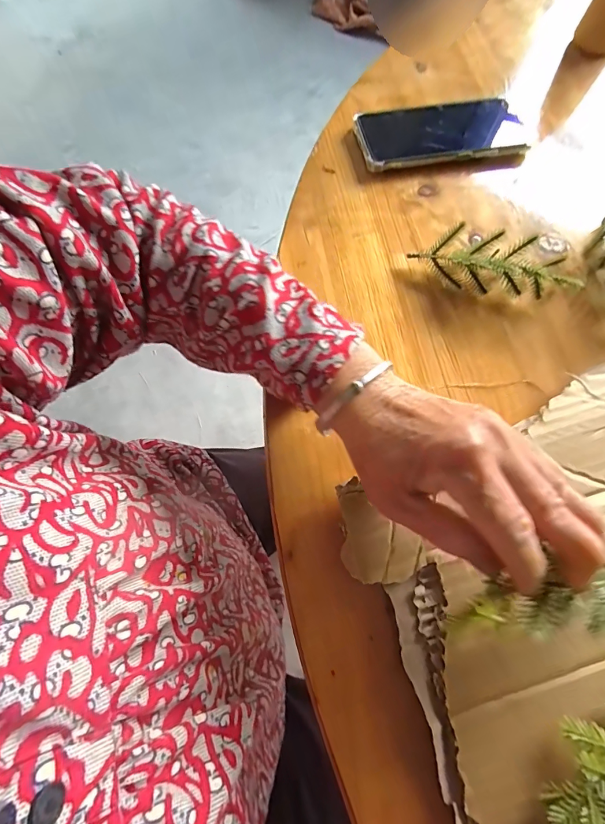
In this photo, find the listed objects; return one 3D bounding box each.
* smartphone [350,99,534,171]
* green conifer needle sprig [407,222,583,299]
[{"bbox_3d":[0.143,-0.284,0.384,0.172,0.014,0.081,-10,68,-4],"label":"smartphone"},{"bbox_3d":[0.161,-0.121,0.311,0.135,0.033,0.045,23,70,10],"label":"green conifer needle sprig"}]

